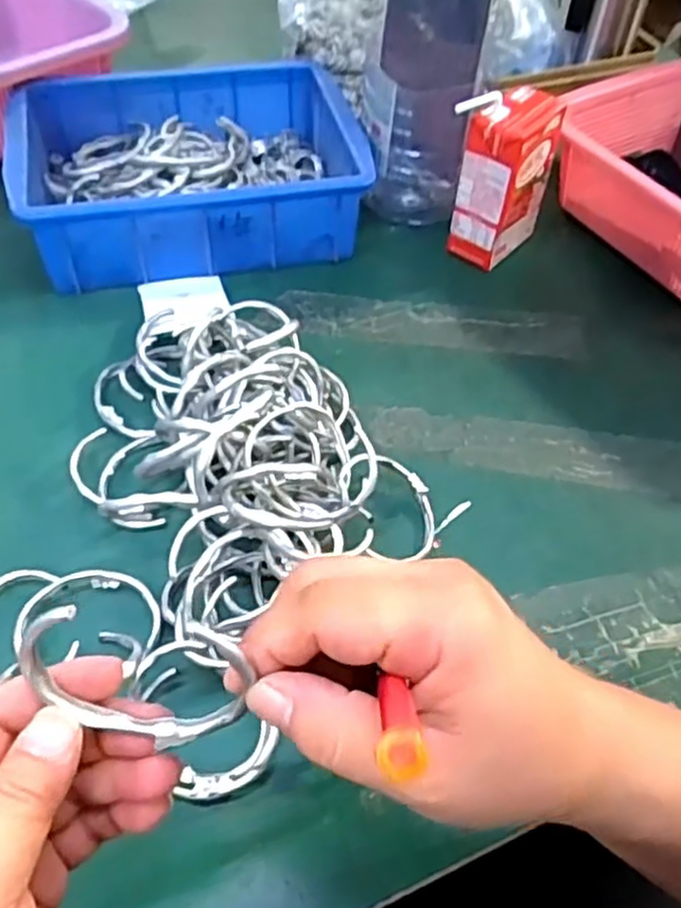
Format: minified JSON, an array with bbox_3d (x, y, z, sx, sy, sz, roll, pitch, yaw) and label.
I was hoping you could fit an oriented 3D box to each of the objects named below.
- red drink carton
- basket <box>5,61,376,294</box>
[{"bbox_3d":[0.117,-0.200,0.527,0.048,0.113,0.069,38,60,21],"label":"red drink carton"},{"bbox_3d":[-0.112,-0.214,0.543,0.233,0.069,0.170,-9,56,-11],"label":"basket"}]

